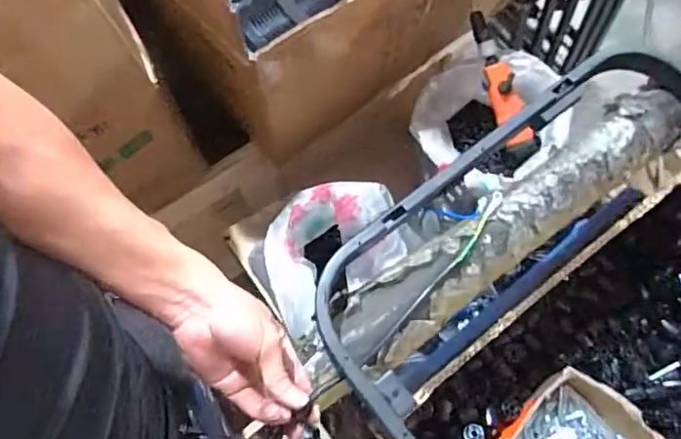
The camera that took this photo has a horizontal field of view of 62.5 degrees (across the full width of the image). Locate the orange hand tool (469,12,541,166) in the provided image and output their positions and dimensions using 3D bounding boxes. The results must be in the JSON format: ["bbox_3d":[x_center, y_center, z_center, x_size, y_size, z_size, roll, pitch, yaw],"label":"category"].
[{"bbox_3d":[0.229,-0.187,0.793,0.050,0.037,0.221,-20,92,-7],"label":"orange hand tool"}]

